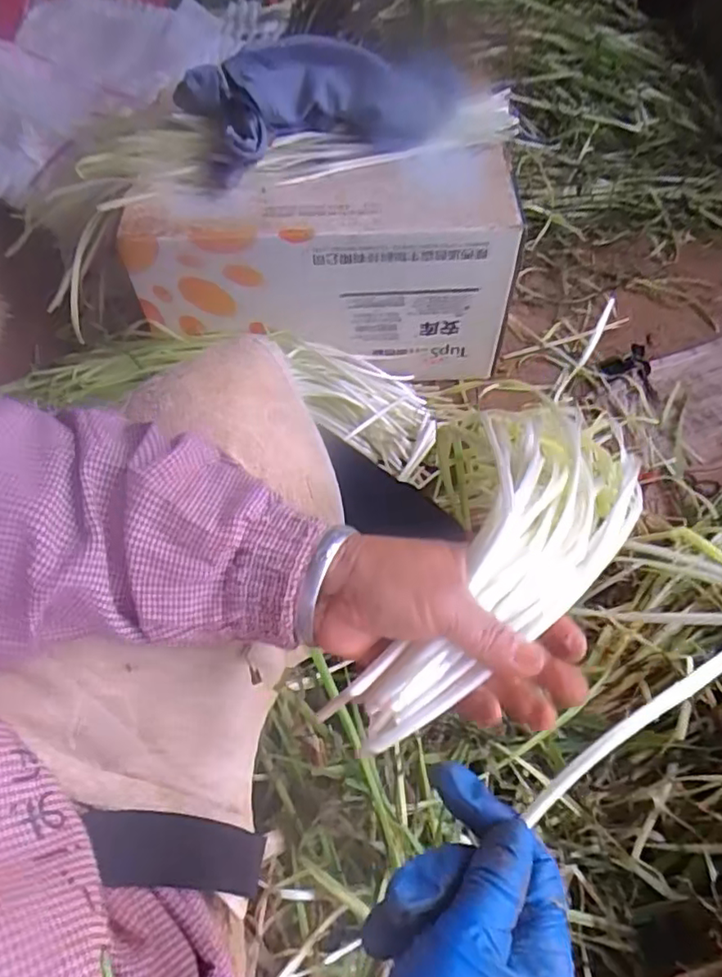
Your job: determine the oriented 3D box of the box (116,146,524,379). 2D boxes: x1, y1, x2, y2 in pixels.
[{"bbox_3d":[-0.045,-0.268,0.742,0.418,0.213,0.144,-5,59,-1],"label":"box"}]

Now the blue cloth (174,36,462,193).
[{"bbox_3d":[-0.053,-0.461,0.684,0.286,0.094,0.178,-20,60,-12],"label":"blue cloth"}]

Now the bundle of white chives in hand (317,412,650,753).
[{"bbox_3d":[0.076,0.028,0.307,0.084,0.035,0.234,33,59,19],"label":"bundle of white chives in hand"}]

